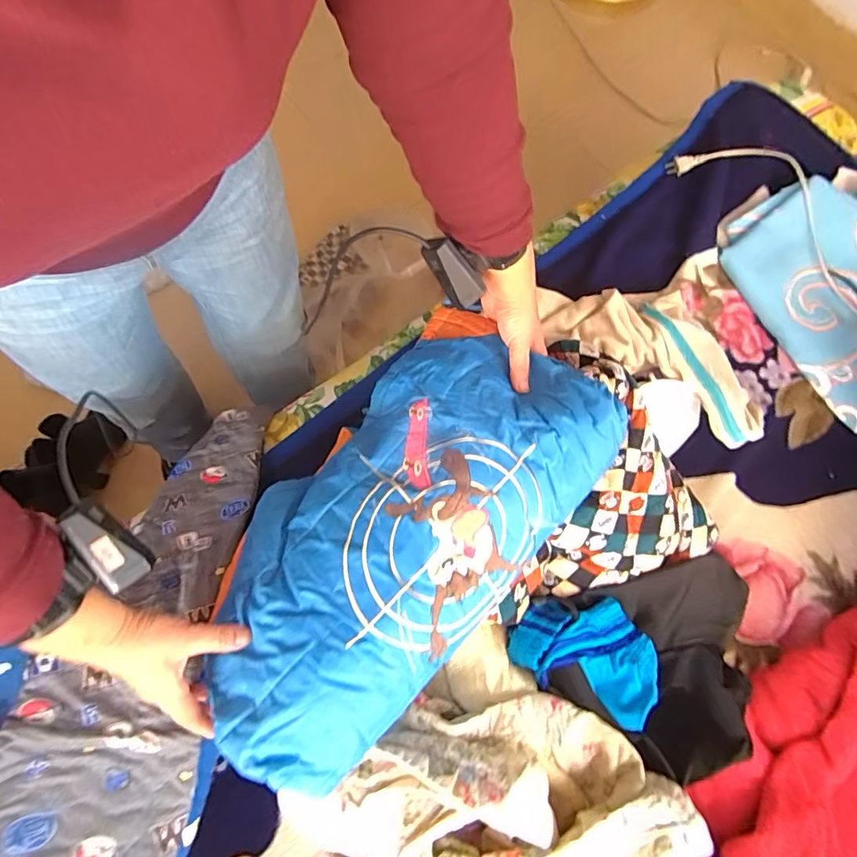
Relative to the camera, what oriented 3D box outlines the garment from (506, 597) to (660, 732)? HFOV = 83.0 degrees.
[{"bbox_3d":[0.173,0.241,0.534,0.153,0.046,0.106,23,75,4],"label":"garment"}]

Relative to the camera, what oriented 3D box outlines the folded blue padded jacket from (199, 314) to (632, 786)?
[{"bbox_3d":[-0.035,0.079,0.492,0.264,0.090,0.464,38,73,26],"label":"folded blue padded jacket"}]

